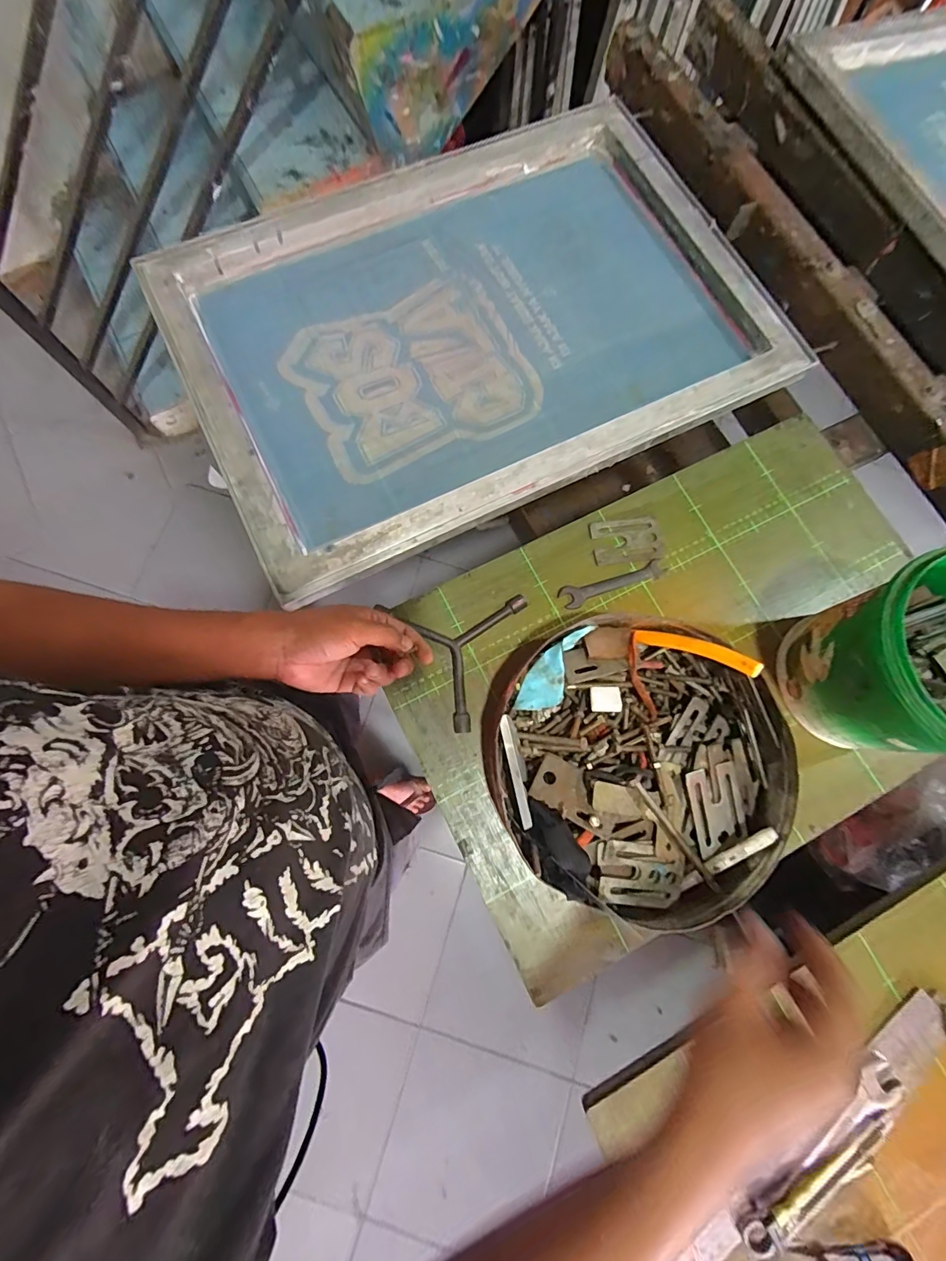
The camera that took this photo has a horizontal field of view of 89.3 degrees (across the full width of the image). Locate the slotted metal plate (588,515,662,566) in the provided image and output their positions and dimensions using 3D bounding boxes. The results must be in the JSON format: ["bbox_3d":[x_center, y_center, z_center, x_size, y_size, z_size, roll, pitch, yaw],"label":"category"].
[{"bbox_3d":[0.173,-0.102,0.540,0.077,0.004,0.050,-7,77,-3],"label":"slotted metal plate"}]

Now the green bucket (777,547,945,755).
[{"bbox_3d":[0.396,0.034,0.433,0.152,0.166,0.151,0,76,-1],"label":"green bucket"}]

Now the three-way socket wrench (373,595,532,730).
[{"bbox_3d":[-0.033,0.006,0.501,0.136,0.015,0.153,27,80,5],"label":"three-way socket wrench"}]

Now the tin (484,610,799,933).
[{"bbox_3d":[0.152,0.118,0.449,0.269,0.074,0.254,0,76,-1],"label":"tin"}]

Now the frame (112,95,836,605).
[{"bbox_3d":[-0.003,-0.368,0.575,0.653,0.050,0.467,-26,80,-5],"label":"frame"}]

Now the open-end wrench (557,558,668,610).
[{"bbox_3d":[0.154,-0.053,0.527,0.121,0.006,0.026,-21,78,-6],"label":"open-end wrench"}]

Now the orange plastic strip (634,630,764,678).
[{"bbox_3d":[0.212,0.017,0.456,0.115,0.014,0.021,20,76,45],"label":"orange plastic strip"}]

